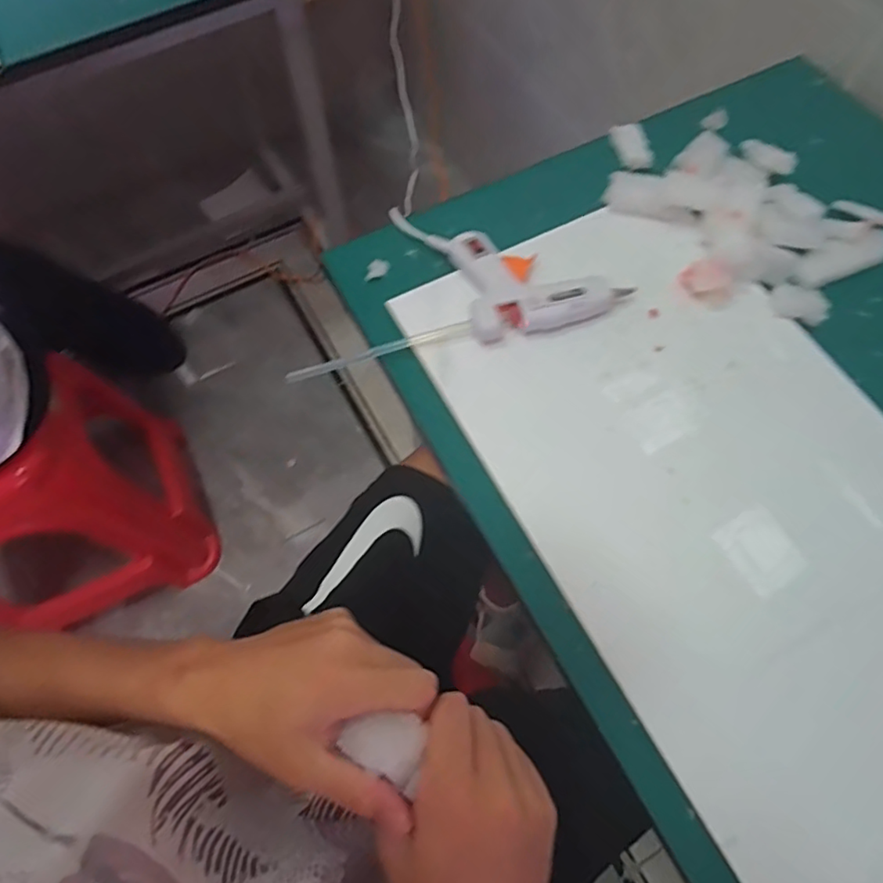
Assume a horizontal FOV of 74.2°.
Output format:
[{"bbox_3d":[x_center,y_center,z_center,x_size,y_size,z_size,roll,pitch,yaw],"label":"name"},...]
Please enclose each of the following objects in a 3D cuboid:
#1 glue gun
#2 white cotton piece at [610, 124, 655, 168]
[{"bbox_3d":[0.081,-0.145,0.508,0.130,0.027,0.106,-12,65,-4],"label":"glue gun"},{"bbox_3d":[0.192,-0.300,0.589,0.036,0.004,0.058,-8,66,-4],"label":"white cotton piece"}]

